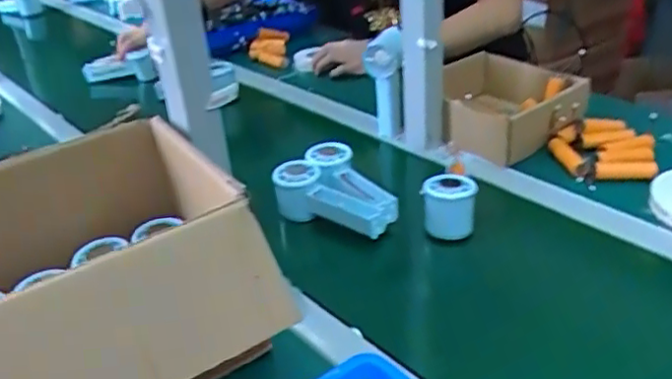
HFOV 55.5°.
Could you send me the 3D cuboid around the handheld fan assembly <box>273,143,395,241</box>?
[{"bbox_3d":[0.001,0.002,0.756,0.096,0.066,0.141,-27,37,-31],"label":"handheld fan assembly"}]

